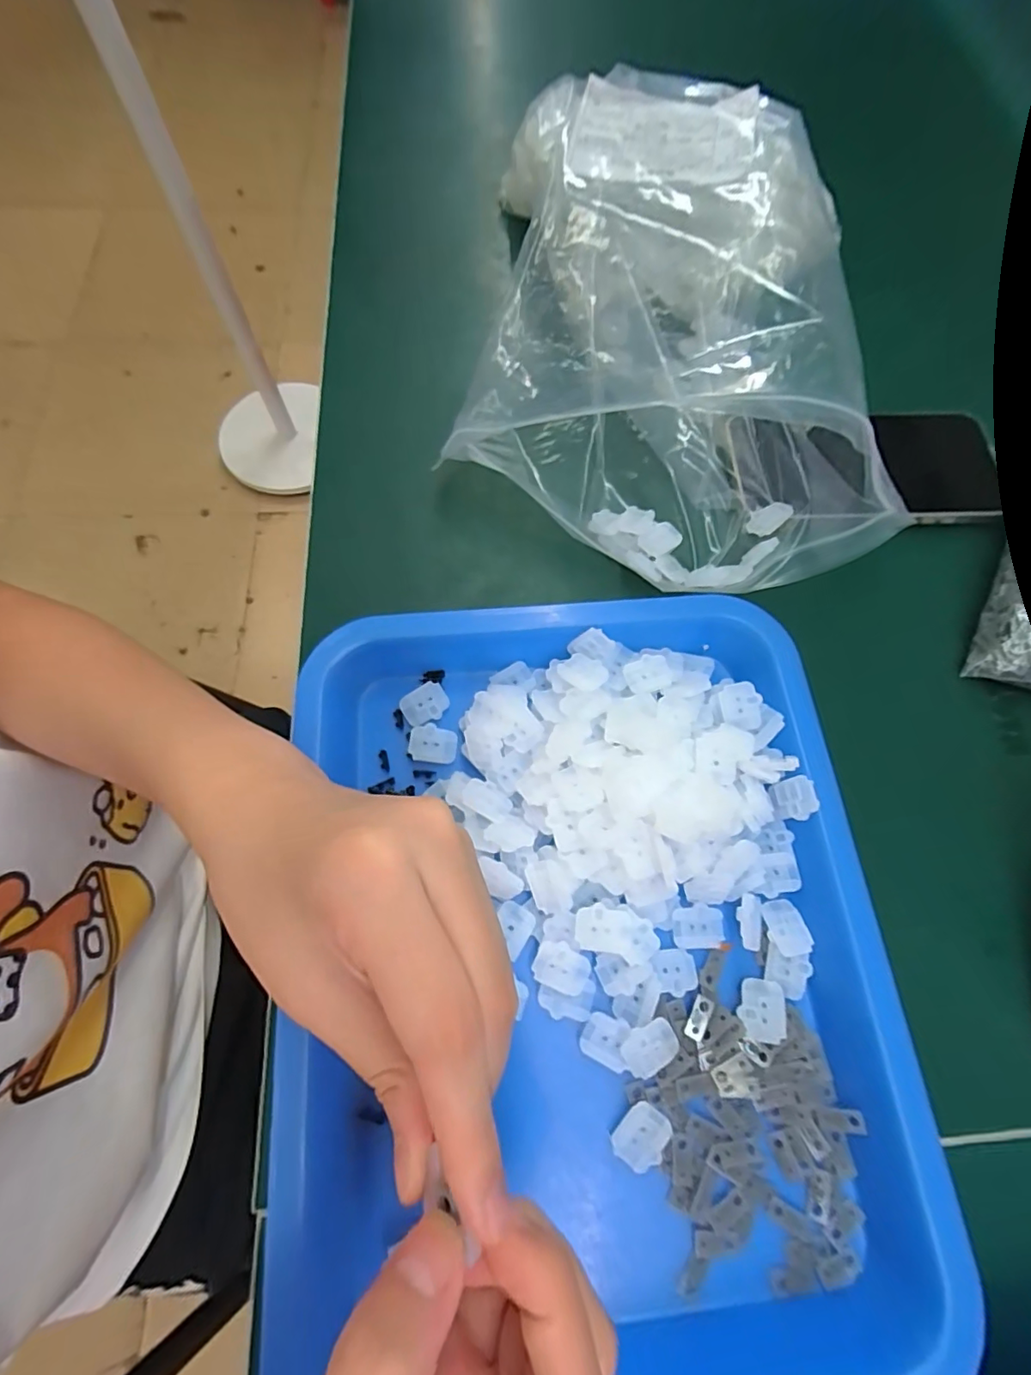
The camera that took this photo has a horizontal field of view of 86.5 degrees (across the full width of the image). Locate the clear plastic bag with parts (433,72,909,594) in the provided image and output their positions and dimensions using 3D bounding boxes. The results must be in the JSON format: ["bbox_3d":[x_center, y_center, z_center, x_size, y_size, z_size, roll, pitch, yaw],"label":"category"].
[{"bbox_3d":[0.087,-0.204,0.304,0.229,0.083,0.307,3,70,-1],"label":"clear plastic bag with parts"}]

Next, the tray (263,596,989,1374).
[{"bbox_3d":[0.032,0.100,0.211,0.237,0.037,0.285,-2,69,-4],"label":"tray"}]

